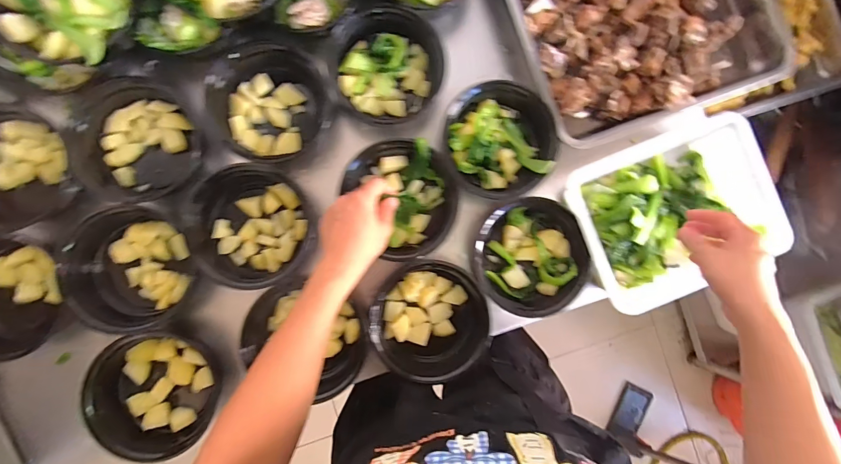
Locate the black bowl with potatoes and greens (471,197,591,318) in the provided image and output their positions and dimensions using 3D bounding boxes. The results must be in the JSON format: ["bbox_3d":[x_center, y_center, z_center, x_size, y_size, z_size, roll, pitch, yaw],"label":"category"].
[{"bbox_3d":[0.154,0.041,0.537,0.152,0.046,0.173,-21,89,-2],"label":"black bowl with potatoes and greens"}]

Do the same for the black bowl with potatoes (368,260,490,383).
[{"bbox_3d":[0.013,0.121,0.526,0.160,0.060,0.148,0,88,-2],"label":"black bowl with potatoes"}]

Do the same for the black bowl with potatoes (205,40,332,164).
[{"bbox_3d":[-0.212,-0.180,0.526,0.147,0.074,0.153,0,88,-2],"label":"black bowl with potatoes"}]

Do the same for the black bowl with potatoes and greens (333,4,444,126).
[{"bbox_3d":[-0.042,-0.239,0.535,0.143,0.071,0.154,0,88,-2],"label":"black bowl with potatoes and greens"}]

